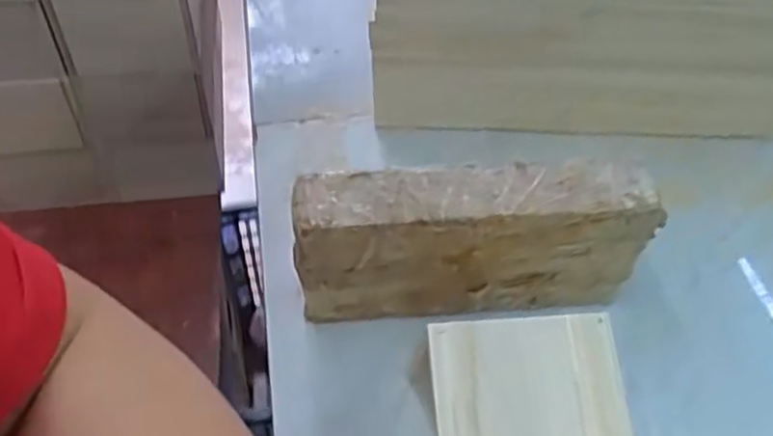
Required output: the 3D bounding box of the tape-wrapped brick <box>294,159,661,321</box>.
[{"bbox_3d":[0.050,0.019,0.448,0.204,0.103,0.042,-2,51,-4],"label":"tape-wrapped brick"}]

